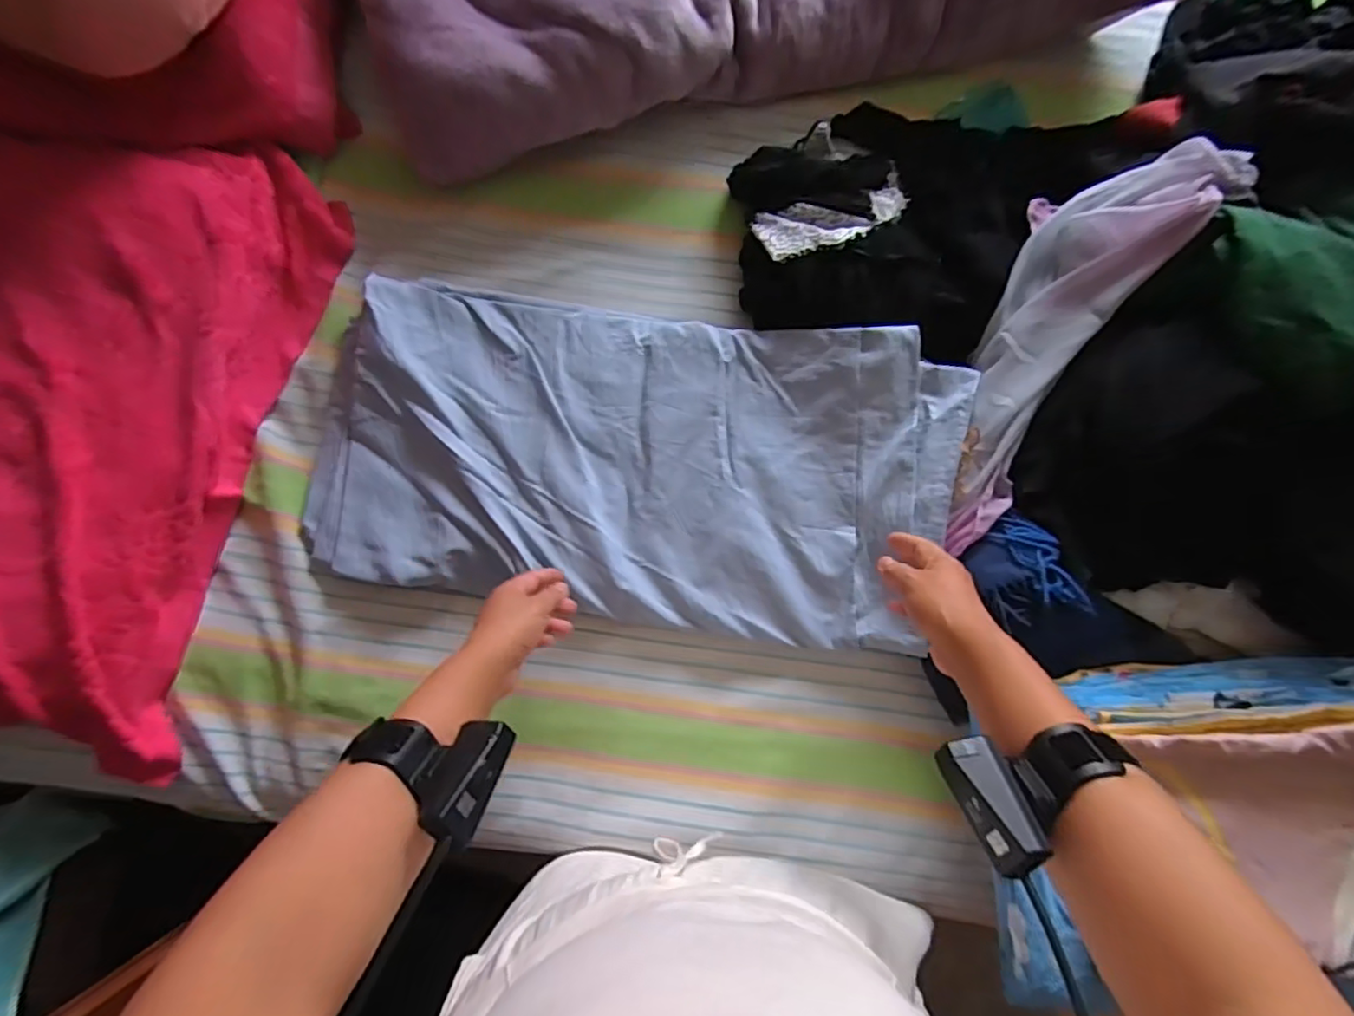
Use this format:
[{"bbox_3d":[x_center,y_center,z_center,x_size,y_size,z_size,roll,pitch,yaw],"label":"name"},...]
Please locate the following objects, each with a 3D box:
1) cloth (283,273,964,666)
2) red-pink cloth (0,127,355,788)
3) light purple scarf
[{"bbox_3d":[-0.046,-0.052,0.643,0.648,0.048,0.325,9,83,1],"label":"cloth"},{"bbox_3d":[-0.627,-0.083,0.600,0.433,0.130,0.640,6,83,0],"label":"red-pink cloth"},{"bbox_3d":[0.352,-0.160,0.585,0.122,0.109,0.414,34,84,4],"label":"light purple scarf"}]

